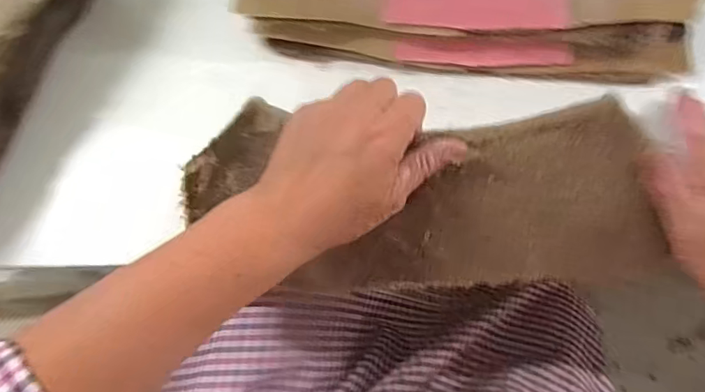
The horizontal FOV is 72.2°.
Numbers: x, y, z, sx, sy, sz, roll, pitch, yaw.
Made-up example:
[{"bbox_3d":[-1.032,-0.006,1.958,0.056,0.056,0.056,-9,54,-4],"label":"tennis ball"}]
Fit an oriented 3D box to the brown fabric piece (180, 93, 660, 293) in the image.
[{"bbox_3d":[0.047,0.003,0.335,0.324,0.022,0.126,0,103,1],"label":"brown fabric piece"}]

